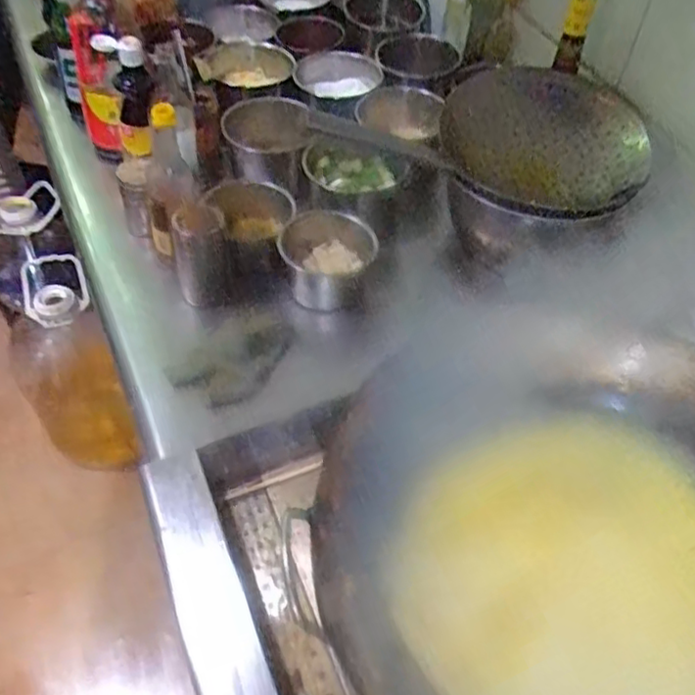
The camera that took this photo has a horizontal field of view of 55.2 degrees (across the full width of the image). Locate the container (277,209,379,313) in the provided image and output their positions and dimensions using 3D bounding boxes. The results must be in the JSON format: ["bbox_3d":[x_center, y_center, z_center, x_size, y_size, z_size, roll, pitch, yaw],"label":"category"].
[{"bbox_3d":[-0.027,-0.129,0.962,0.140,0.088,0.140,2,52,0],"label":"container"}]

